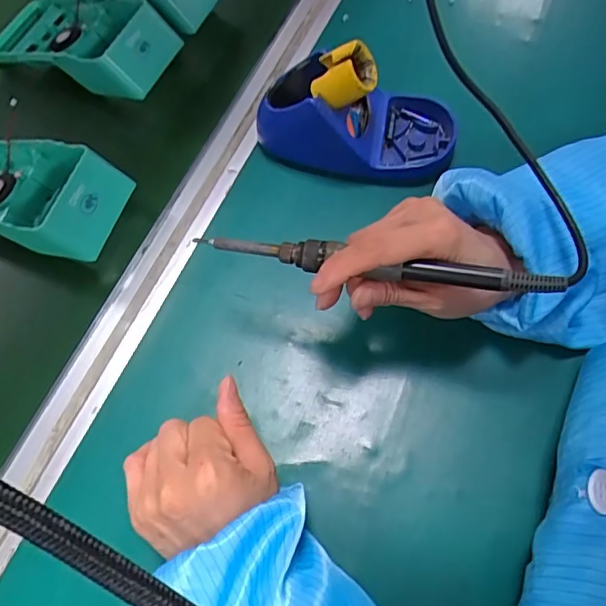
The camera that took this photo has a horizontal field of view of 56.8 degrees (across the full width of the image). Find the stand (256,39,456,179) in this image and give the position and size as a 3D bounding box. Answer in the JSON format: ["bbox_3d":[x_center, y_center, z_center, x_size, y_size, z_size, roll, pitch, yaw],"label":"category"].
[{"bbox_3d":[0.043,-0.146,0.440,0.159,0.099,0.078,-1,65,4],"label":"stand"}]

